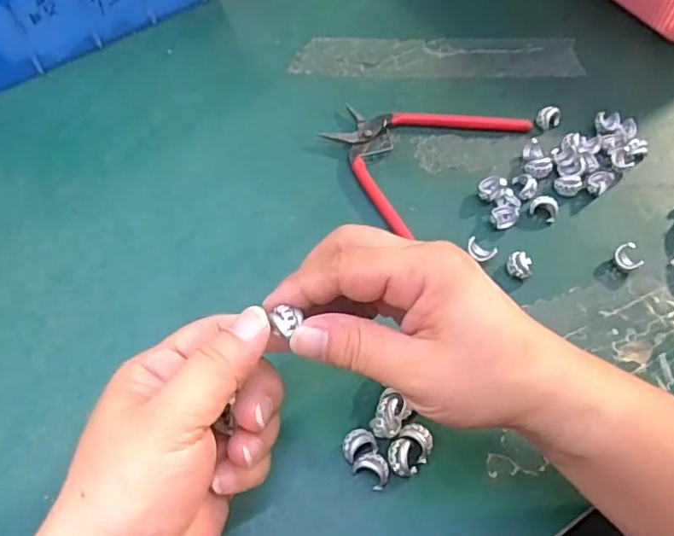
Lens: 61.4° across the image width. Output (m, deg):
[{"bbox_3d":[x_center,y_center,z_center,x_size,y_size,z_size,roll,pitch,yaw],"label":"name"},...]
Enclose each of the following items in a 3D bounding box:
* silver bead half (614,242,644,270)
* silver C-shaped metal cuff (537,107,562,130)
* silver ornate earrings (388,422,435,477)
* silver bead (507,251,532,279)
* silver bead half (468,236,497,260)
[{"bbox_3d":[0.182,-0.006,0.355,0.012,0.015,0.016,-24,65,-16],"label":"silver bead half"},{"bbox_3d":[0.155,-0.110,0.416,0.016,0.013,0.014,32,64,13],"label":"silver C-shaped metal cuff"},{"bbox_3d":[0.038,0.093,0.291,0.018,0.010,0.025,38,65,16],"label":"silver ornate earrings"},{"bbox_3d":[0.113,-0.002,0.350,0.015,0.009,0.014,2,61,-3],"label":"silver bead"},{"bbox_3d":[0.089,-0.011,0.354,0.013,0.010,0.017,-38,70,-22],"label":"silver bead half"}]

